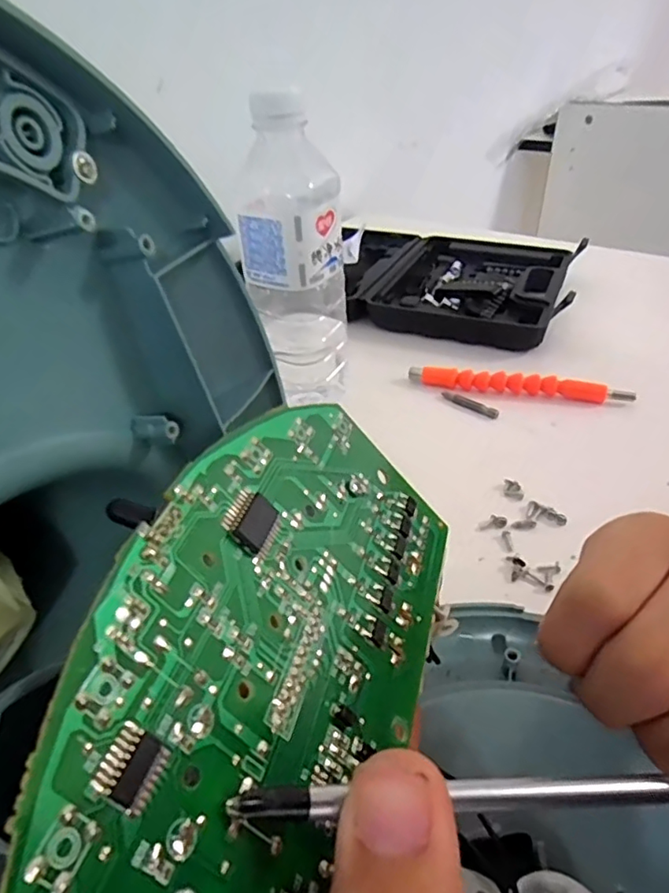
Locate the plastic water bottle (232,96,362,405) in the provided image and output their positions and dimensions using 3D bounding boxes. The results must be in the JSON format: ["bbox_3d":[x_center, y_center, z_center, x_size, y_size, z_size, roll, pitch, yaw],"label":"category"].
[{"bbox_3d":[-0.026,-0.119,0.392,0.074,0.201,0.070,-6,37,-5],"label":"plastic water bottle"}]

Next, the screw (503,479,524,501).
[{"bbox_3d":[0.114,0.028,0.358,0.011,0.004,0.016,6,37,11],"label":"screw"}]

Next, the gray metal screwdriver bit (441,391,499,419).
[{"bbox_3d":[0.105,-0.034,0.440,0.049,0.009,0.008,26,45,32],"label":"gray metal screwdriver bit"}]

